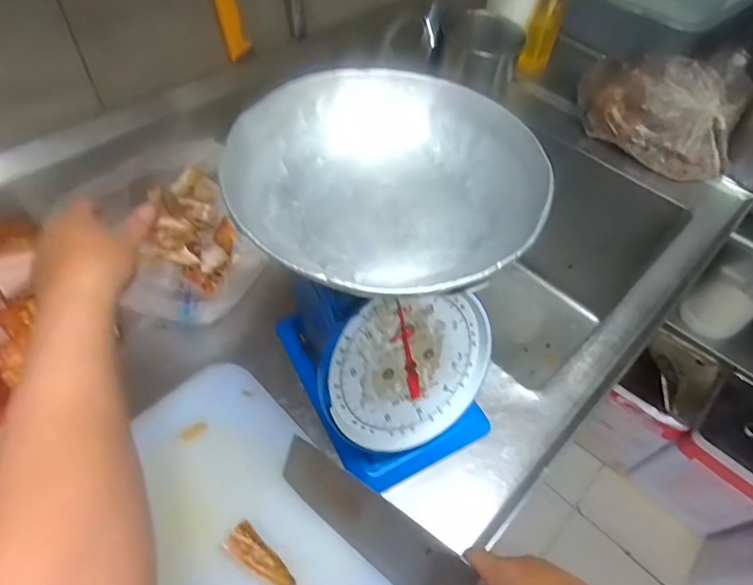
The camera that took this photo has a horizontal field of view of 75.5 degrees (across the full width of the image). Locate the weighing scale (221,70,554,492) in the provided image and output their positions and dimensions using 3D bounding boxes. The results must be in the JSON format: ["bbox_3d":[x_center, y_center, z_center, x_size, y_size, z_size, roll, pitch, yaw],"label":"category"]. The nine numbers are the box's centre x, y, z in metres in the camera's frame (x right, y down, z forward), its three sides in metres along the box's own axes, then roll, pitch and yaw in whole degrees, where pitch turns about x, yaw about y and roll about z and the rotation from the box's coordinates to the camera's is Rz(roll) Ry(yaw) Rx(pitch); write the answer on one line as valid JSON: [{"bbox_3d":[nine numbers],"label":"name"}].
[{"bbox_3d":[0.012,-0.004,0.511,0.233,0.315,0.277,-21,58,-20],"label":"weighing scale"}]

